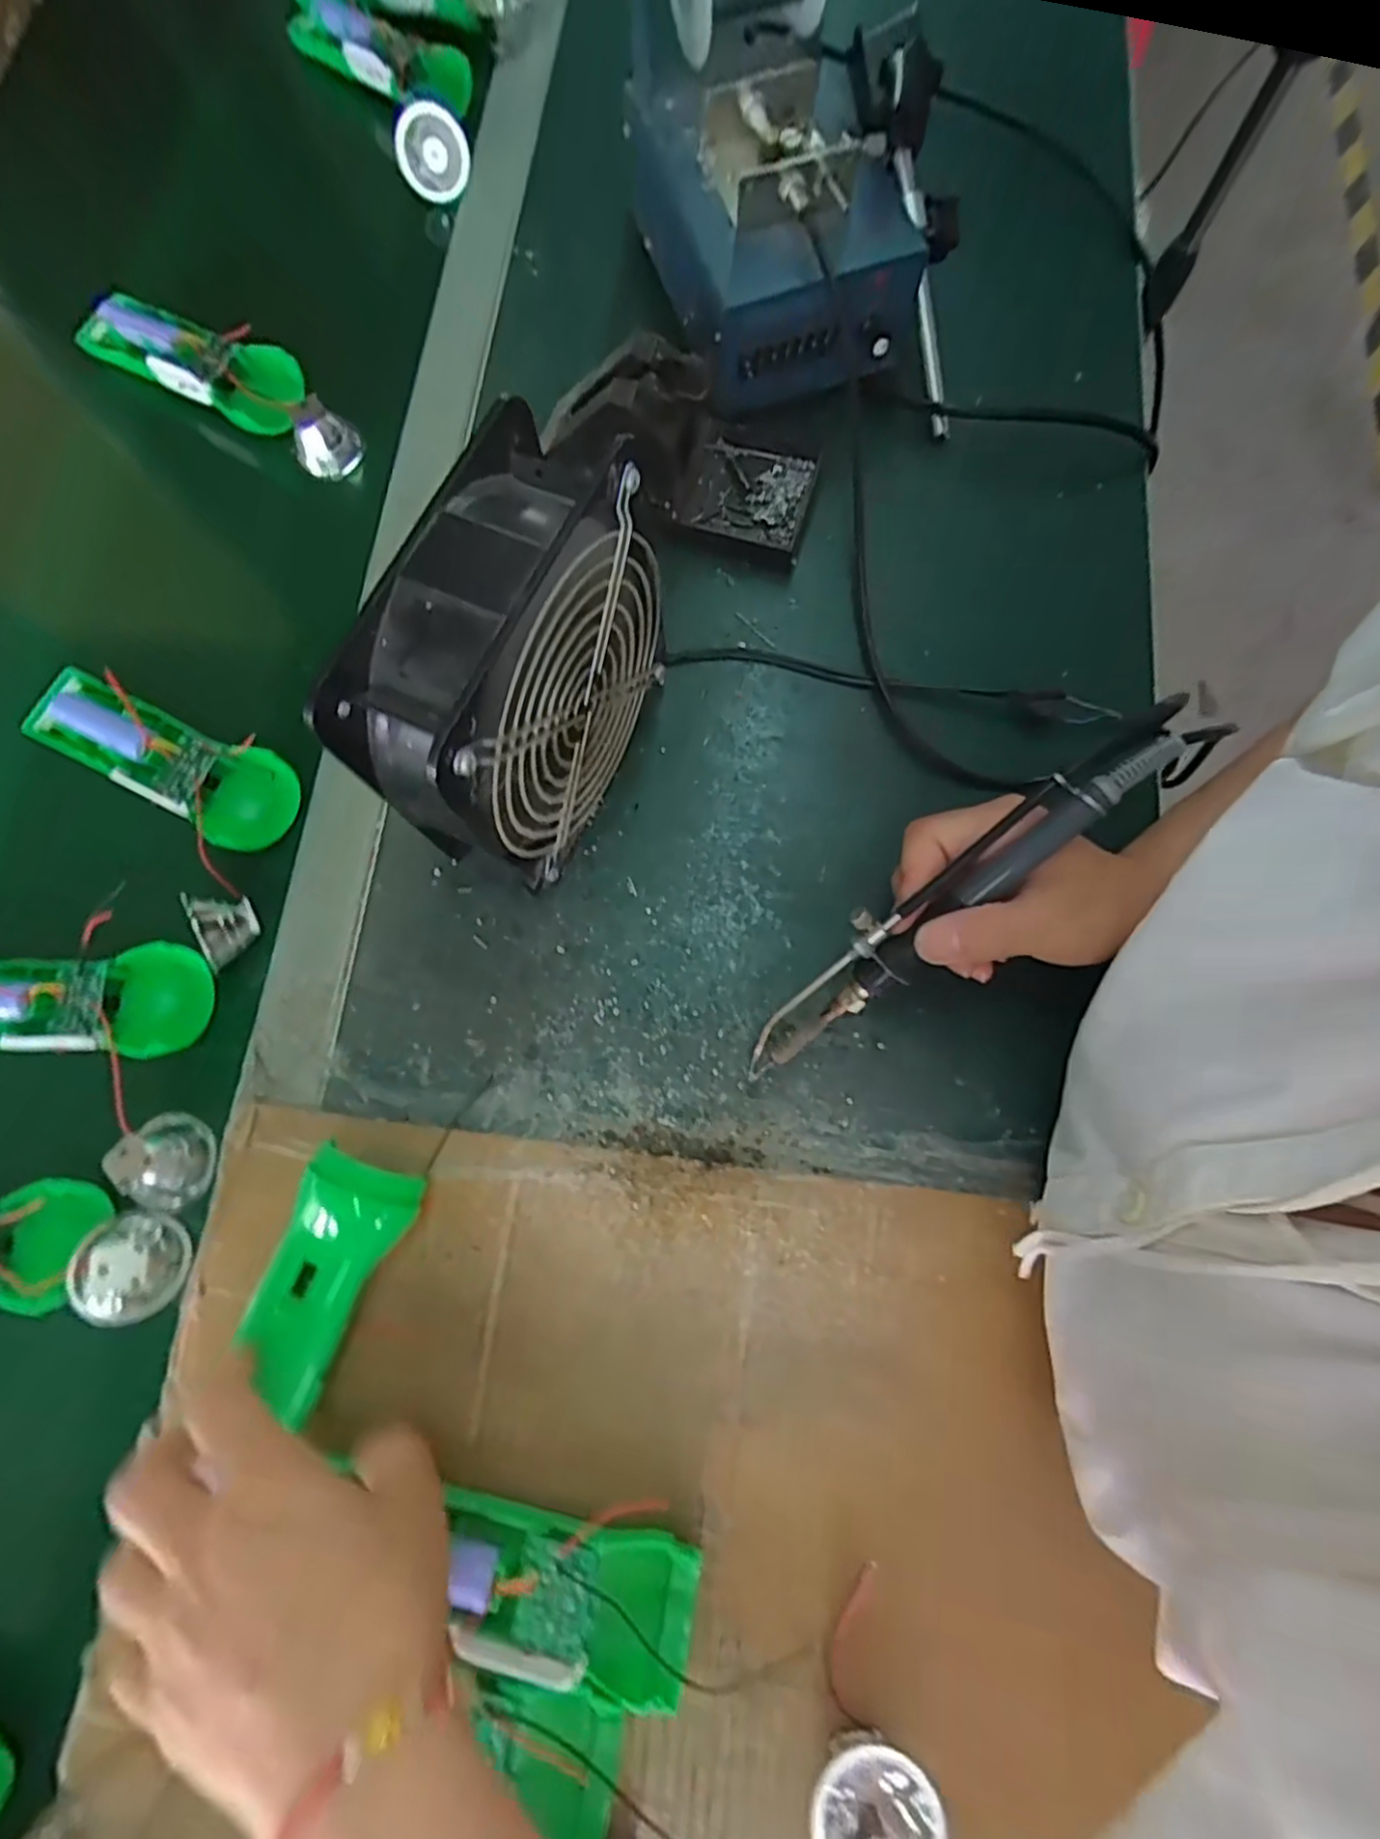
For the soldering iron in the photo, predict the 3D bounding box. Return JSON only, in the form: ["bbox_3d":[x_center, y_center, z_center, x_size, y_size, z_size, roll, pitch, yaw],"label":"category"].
[{"bbox_3d":[0.100,-0.007,0.289,0.217,0.023,0.029,-43,76,19],"label":"soldering iron"}]

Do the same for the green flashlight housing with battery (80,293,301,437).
[{"bbox_3d":[-0.288,-0.326,0.421,0.142,0.029,0.041,25,78,9],"label":"green flashlight housing with battery"}]

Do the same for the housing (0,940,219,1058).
[{"bbox_3d":[-0.316,0.041,0.353,0.147,0.026,0.050,-4,73,-1],"label":"housing"}]

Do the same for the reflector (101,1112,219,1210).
[{"bbox_3d":[-0.249,0.114,0.344,0.029,0.033,0.042,2,74,1],"label":"reflector"}]

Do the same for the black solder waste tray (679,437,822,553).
[{"bbox_3d":[0.034,-0.245,0.416,0.067,0.018,0.057,11,76,6],"label":"black solder waste tray"}]

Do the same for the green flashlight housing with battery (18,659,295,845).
[{"bbox_3d":[-0.275,-0.083,0.379,0.148,0.025,0.050,23,78,9],"label":"green flashlight housing with battery"}]

